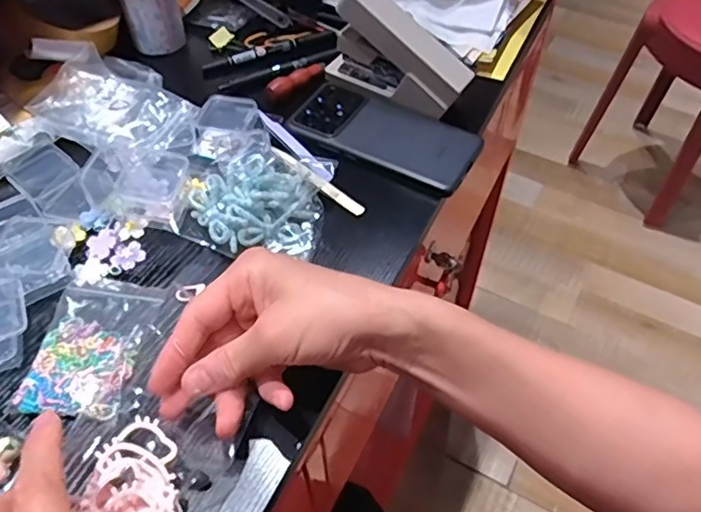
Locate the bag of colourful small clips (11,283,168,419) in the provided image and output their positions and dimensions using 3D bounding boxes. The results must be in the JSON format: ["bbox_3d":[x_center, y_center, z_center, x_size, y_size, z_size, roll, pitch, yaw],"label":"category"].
[{"bbox_3d":[-0.168,0.055,0.378,0.066,0.008,0.097,3,53,3],"label":"bag of colourful small clips"}]

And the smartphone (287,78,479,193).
[{"bbox_3d":[0.029,-0.110,0.503,0.158,0.006,0.076,28,58,20],"label":"smartphone"}]

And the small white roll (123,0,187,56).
[{"bbox_3d":[-0.194,-0.240,0.573,0.055,0.061,0.048,-17,55,-12],"label":"small white roll"}]

